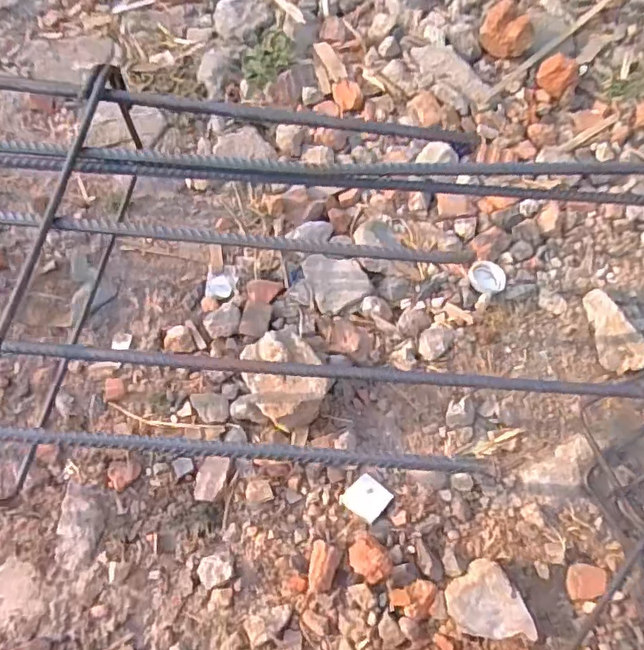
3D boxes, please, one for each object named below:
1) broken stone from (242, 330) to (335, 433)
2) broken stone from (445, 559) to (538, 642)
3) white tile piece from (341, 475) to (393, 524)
[{"bbox_3d":[-0.035,0.052,0.547,0.070,0.053,0.096,-27,73,-11],"label":"broken stone"},{"bbox_3d":[0.145,0.248,0.490,0.056,0.028,0.074,-39,75,-15],"label":"broken stone"},{"bbox_3d":[0.042,0.161,0.525,0.037,0.013,0.036,38,73,11],"label":"white tile piece"}]

